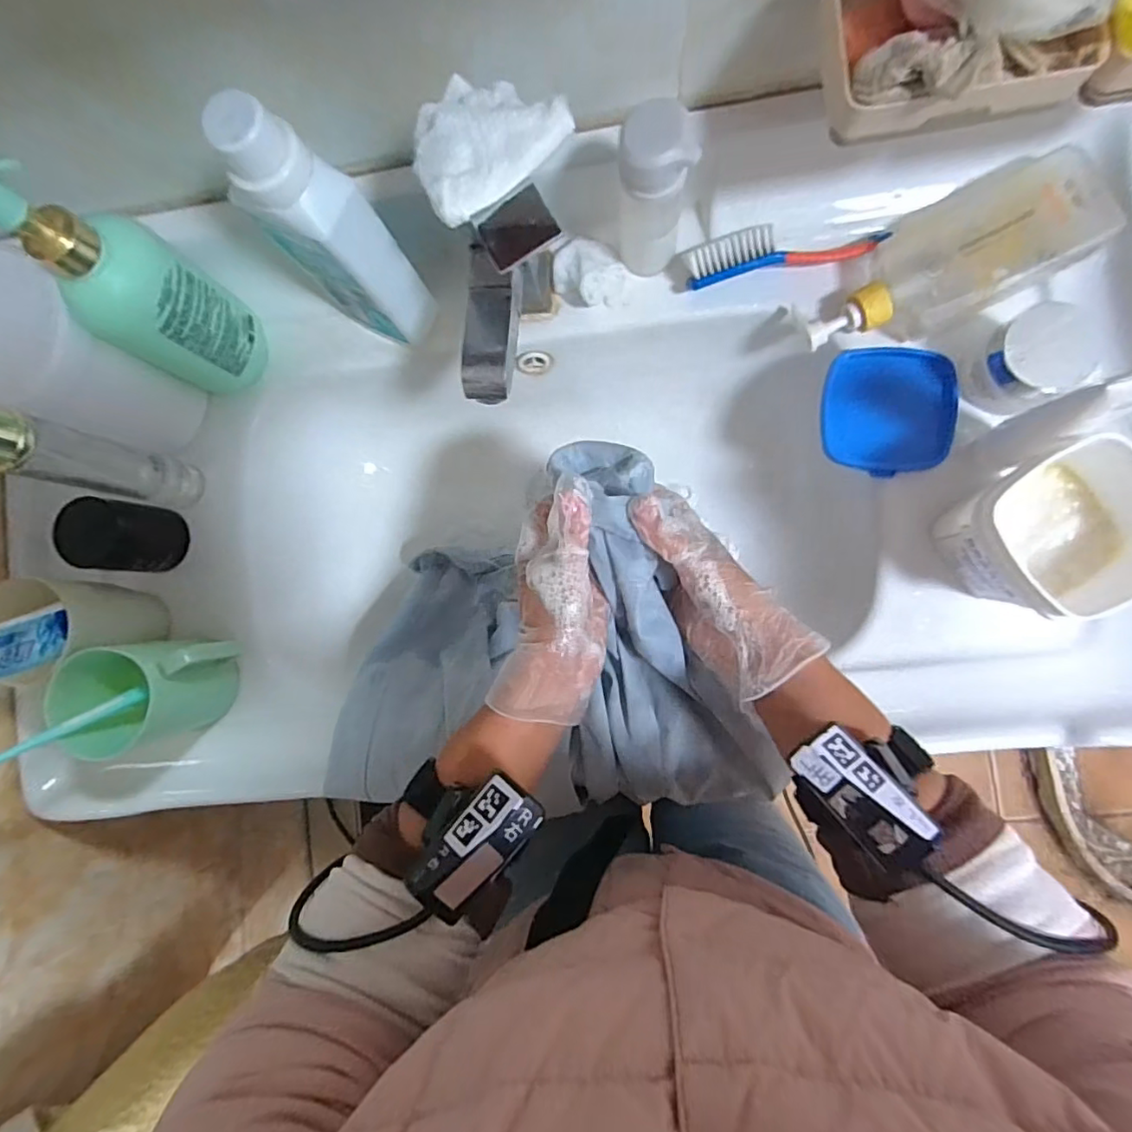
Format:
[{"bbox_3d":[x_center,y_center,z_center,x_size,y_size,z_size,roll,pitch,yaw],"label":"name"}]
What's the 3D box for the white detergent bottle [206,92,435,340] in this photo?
[{"bbox_3d":[-0.157,-0.219,0.387,0.071,0.200,0.039,24,90,7],"label":"white detergent bottle"}]

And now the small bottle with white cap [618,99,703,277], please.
[{"bbox_3d":[0.060,-0.253,0.399,0.047,0.137,0.037,-6,86,6],"label":"small bottle with white cap"}]

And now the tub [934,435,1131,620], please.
[{"bbox_3d":[0.315,-0.021,0.388,0.095,0.103,0.093,-25,84,5],"label":"tub"}]

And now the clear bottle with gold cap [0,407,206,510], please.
[{"bbox_3d":[-0.350,-0.076,0.414,0.038,0.207,0.041,14,89,7],"label":"clear bottle with gold cap"}]

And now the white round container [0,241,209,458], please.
[{"bbox_3d":[-0.370,-0.154,0.434,0.094,0.152,0.097,0,87,7],"label":"white round container"}]

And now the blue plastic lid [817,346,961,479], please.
[{"bbox_3d":[0.248,-0.118,0.439,0.093,0.010,0.094,2,87,7],"label":"blue plastic lid"}]

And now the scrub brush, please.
[{"bbox_3d":[0.167,-0.243,0.441,0.145,0.029,0.031,-10,86,6],"label":"scrub brush"}]

